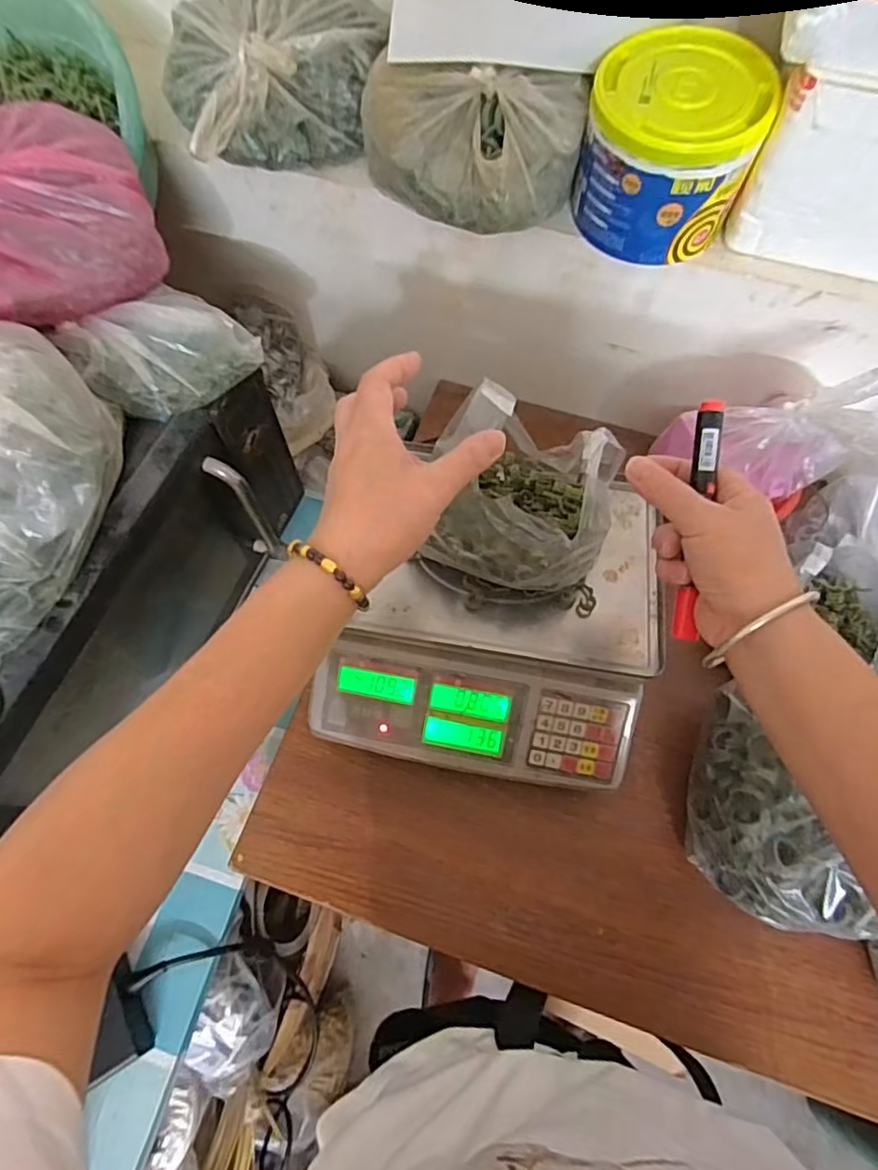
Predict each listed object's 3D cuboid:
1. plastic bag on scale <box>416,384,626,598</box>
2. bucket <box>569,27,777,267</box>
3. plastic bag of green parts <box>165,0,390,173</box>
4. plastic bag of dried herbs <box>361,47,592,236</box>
[{"bbox_3d":[0.066,-0.075,0.442,0.120,0.118,0.126,12,66,5],"label":"plastic bag on scale"},{"bbox_3d":[0.187,-0.362,0.491,0.130,0.108,0.124,8,66,3],"label":"bucket"},{"bbox_3d":[-0.147,-0.469,0.538,0.196,0.085,0.138,-16,67,-8],"label":"plastic bag of green parts"},{"bbox_3d":[0.027,-0.369,0.495,0.185,0.082,0.096,4,66,1],"label":"plastic bag of dried herbs"}]

